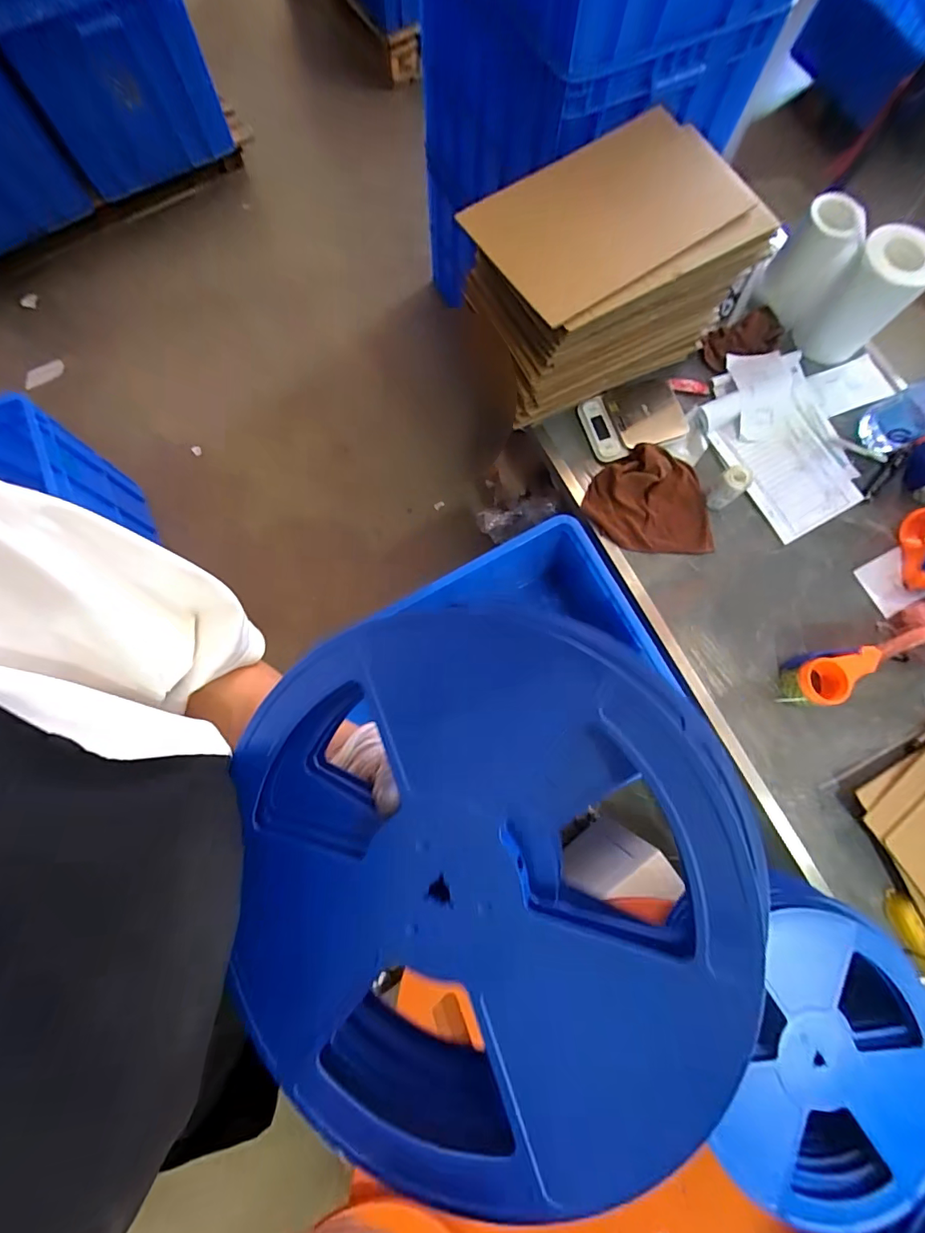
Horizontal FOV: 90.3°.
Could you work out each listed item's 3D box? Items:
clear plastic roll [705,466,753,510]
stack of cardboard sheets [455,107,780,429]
[{"bbox_3d":[0.507,-0.247,0.885,0.047,0.081,0.052,-40,81,-9],"label":"clear plastic roll"},{"bbox_3d":[0.246,-0.603,0.854,0.430,0.253,0.272,-30,80,-7],"label":"stack of cardboard sheets"}]

